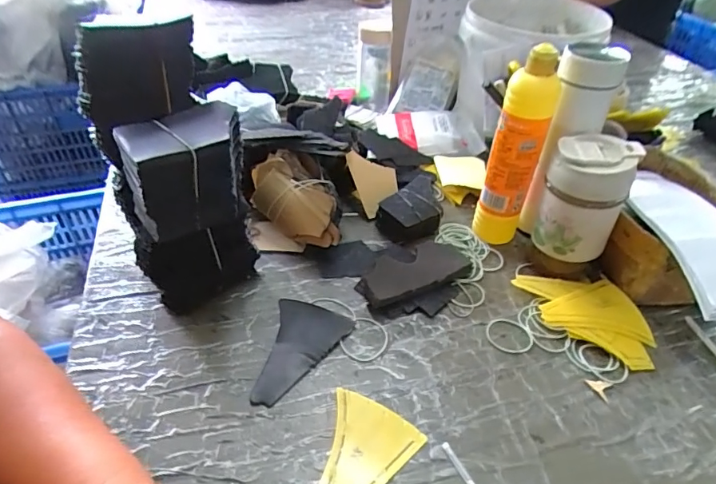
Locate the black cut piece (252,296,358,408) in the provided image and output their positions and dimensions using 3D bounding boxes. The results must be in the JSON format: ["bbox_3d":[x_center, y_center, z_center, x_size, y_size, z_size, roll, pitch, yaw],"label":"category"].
[{"bbox_3d":[-0.071,0.100,0.470,0.079,0.004,0.125,29,47,28],"label":"black cut piece"}]

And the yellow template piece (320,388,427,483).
[{"bbox_3d":[0.008,0.182,0.380,0.077,0.004,0.123,11,42,6],"label":"yellow template piece"}]

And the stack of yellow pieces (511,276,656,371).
[{"bbox_3d":[0.245,0.070,0.511,0.144,0.015,0.093,25,45,25],"label":"stack of yellow pieces"}]

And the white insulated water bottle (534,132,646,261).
[{"bbox_3d":[0.243,-0.046,0.508,0.075,0.122,0.069,29,47,29],"label":"white insulated water bottle"}]

